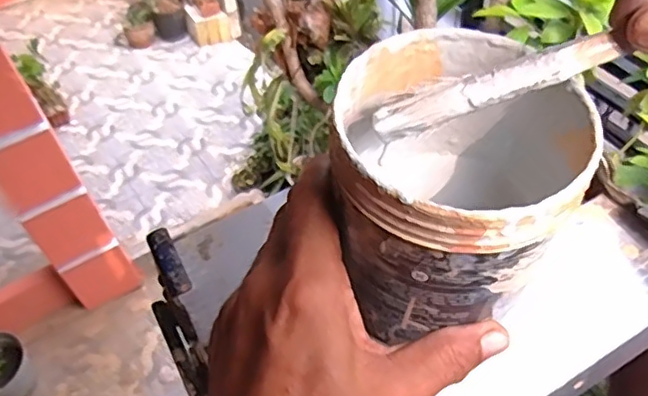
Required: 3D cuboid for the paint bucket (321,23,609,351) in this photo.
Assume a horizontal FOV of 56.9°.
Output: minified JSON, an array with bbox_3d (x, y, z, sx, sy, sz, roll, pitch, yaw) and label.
[{"bbox_3d":[0.060,-0.009,0.268,0.097,0.089,0.106,-3,50,3],"label":"paint bucket"}]

